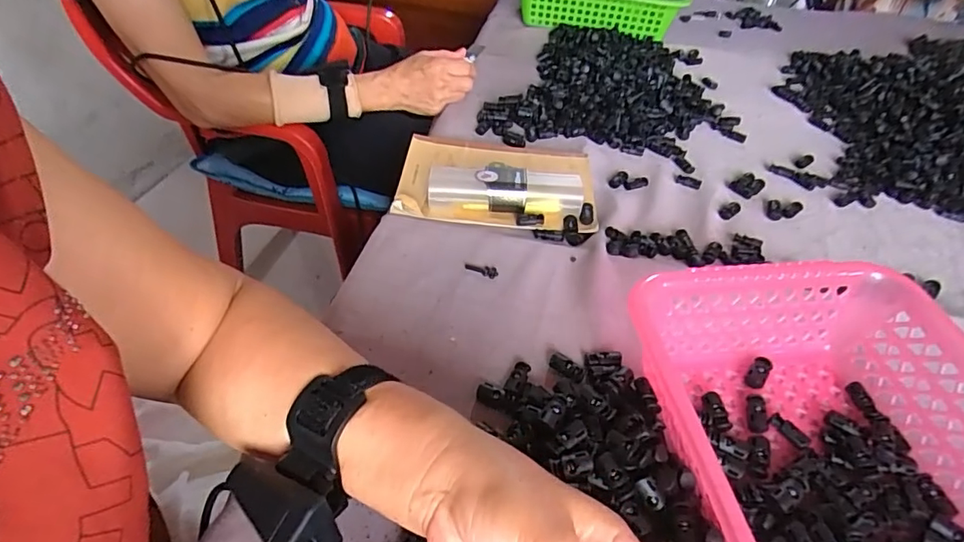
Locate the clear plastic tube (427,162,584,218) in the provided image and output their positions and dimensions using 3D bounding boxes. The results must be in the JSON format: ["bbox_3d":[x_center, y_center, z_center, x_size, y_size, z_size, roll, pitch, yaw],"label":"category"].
[{"bbox_3d":[0.024,-0.080,0.520,0.150,0.039,0.034,5,45,0],"label":"clear plastic tube"}]

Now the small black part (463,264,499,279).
[{"bbox_3d":[0.000,-0.001,0.458,0.030,0.004,0.012,16,46,11],"label":"small black part"}]

